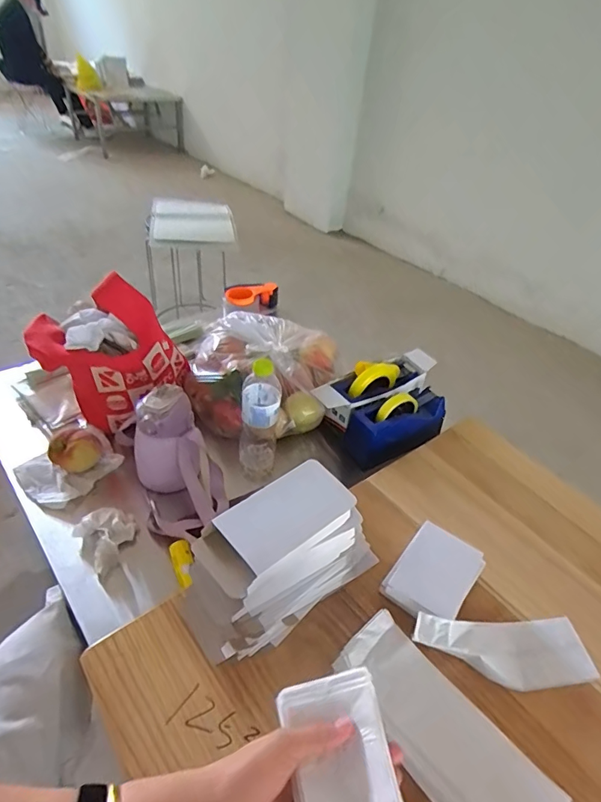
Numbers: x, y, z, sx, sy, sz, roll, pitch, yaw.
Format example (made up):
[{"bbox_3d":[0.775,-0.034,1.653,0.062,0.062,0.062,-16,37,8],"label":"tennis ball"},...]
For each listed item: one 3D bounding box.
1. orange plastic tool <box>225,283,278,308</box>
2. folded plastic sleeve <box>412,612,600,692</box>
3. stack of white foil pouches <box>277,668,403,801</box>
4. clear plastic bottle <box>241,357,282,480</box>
[{"bbox_3d":[-0.137,-0.295,1.316,0.148,0.063,0.058,2,40,-6],"label":"orange plastic tool"},{"bbox_3d":[0.251,0.299,0.568,0.229,0.032,0.081,13,38,-12],"label":"folded plastic sleeve"},{"bbox_3d":[0.033,0.286,0.361,0.077,0.022,0.134,-4,41,-14],"label":"stack of white foil pouches"},{"bbox_3d":[-0.068,0.045,0.814,0.073,0.251,0.054,-1,40,-9],"label":"clear plastic bottle"}]

